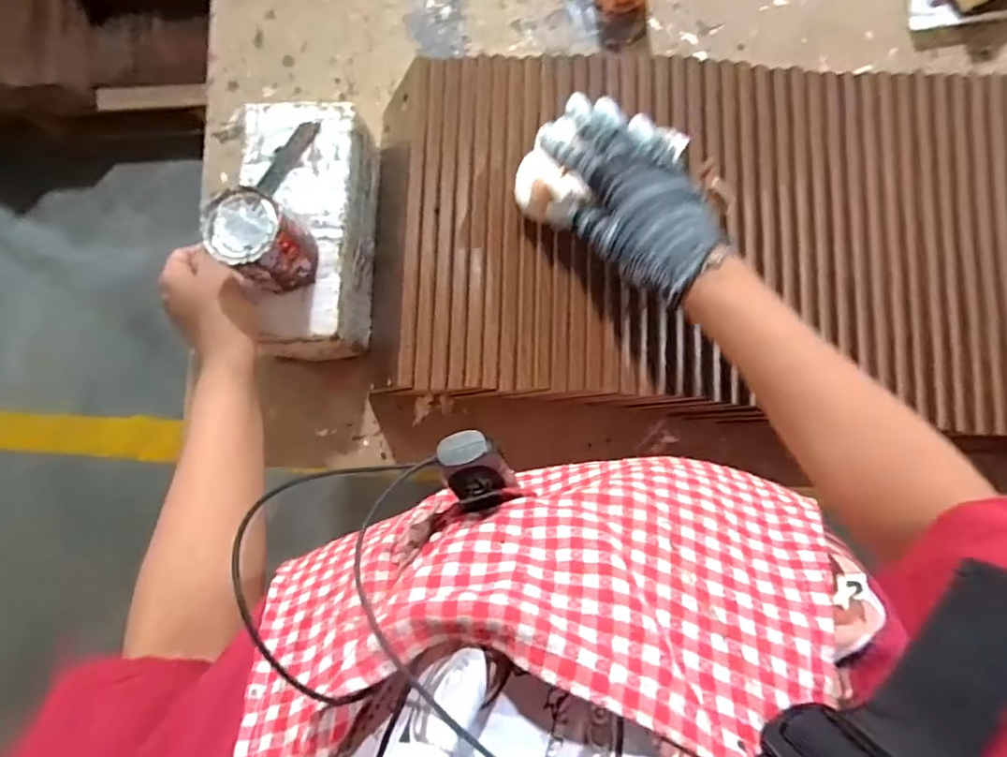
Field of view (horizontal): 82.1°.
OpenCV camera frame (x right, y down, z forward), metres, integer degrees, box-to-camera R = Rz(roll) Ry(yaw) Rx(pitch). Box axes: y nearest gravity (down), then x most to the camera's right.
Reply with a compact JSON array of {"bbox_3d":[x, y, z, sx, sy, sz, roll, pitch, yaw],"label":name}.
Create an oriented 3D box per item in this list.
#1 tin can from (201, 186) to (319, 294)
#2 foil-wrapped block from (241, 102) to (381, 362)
[{"bbox_3d":[-0.199,-0.115,0.481,0.071,0.081,0.058,44,92,5],"label":"tin can"},{"bbox_3d":[-0.179,-0.135,0.548,0.108,0.085,0.234,-3,88,5],"label":"foil-wrapped block"}]

